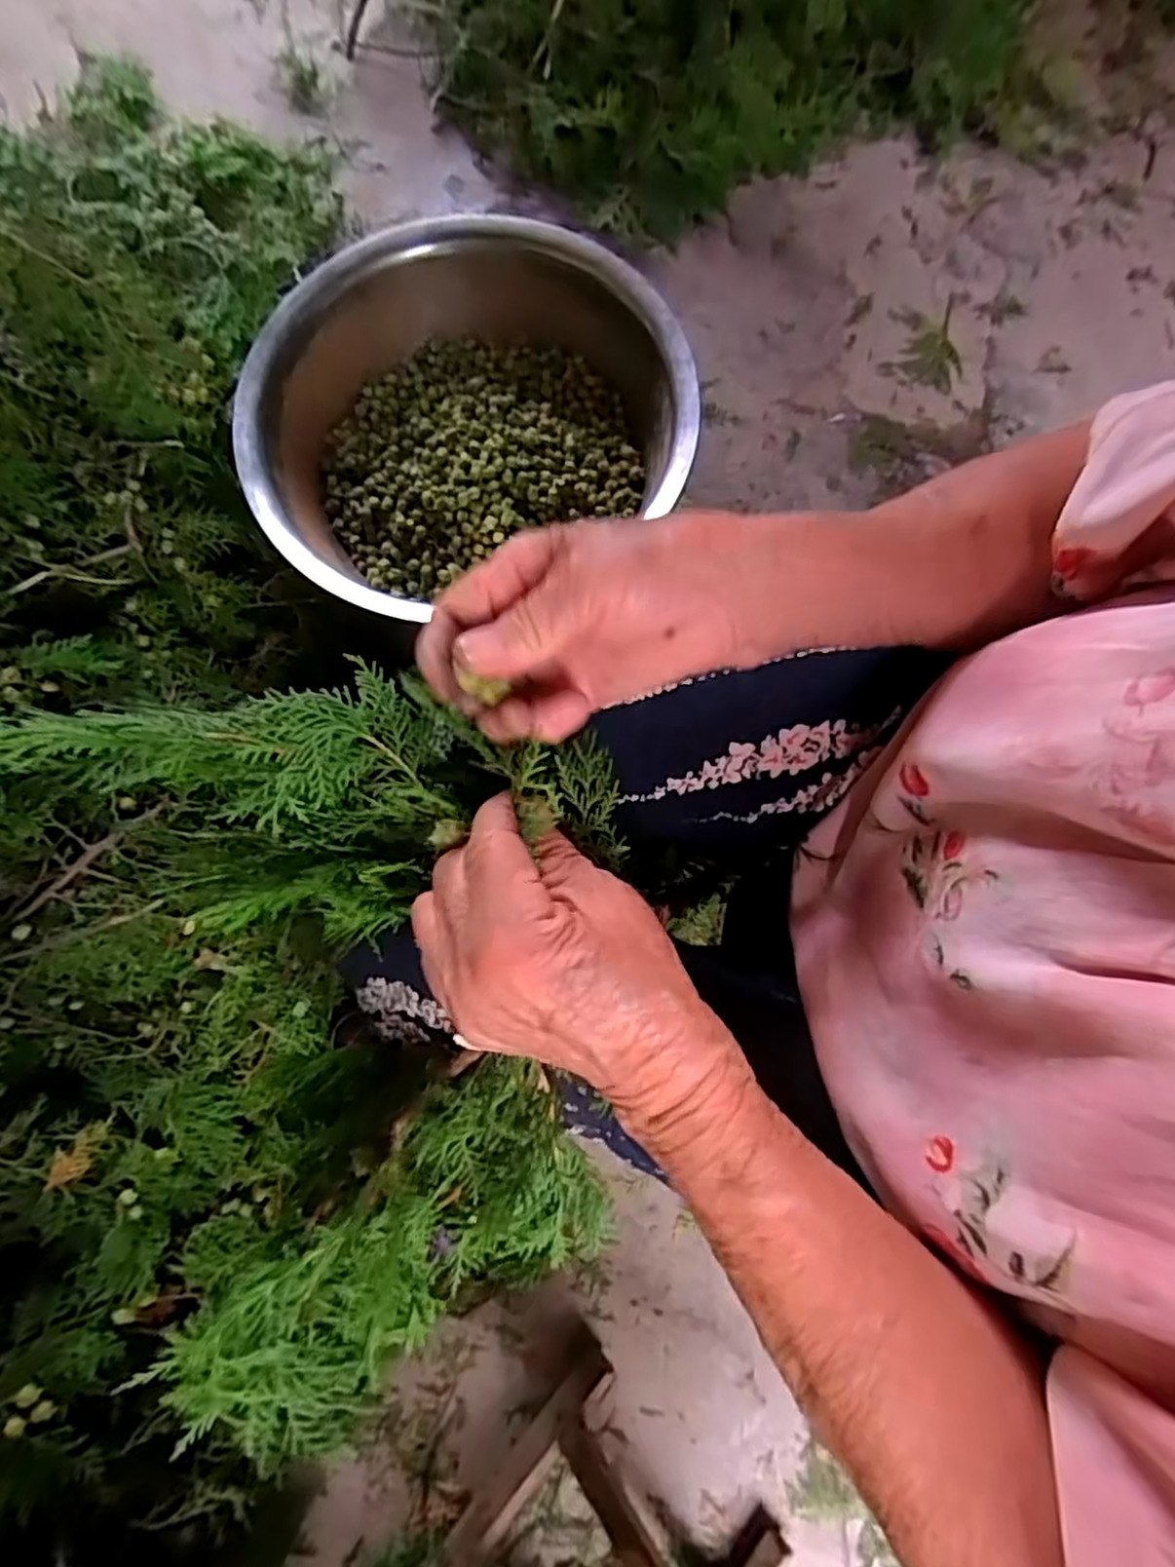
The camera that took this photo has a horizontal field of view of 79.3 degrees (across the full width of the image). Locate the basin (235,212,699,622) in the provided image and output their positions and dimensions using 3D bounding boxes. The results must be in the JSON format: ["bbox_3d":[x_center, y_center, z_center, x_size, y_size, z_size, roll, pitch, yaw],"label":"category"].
[{"bbox_3d":[-0.128,-0.382,0.774,0.440,0.145,0.380,-22,78,-5],"label":"basin"}]

